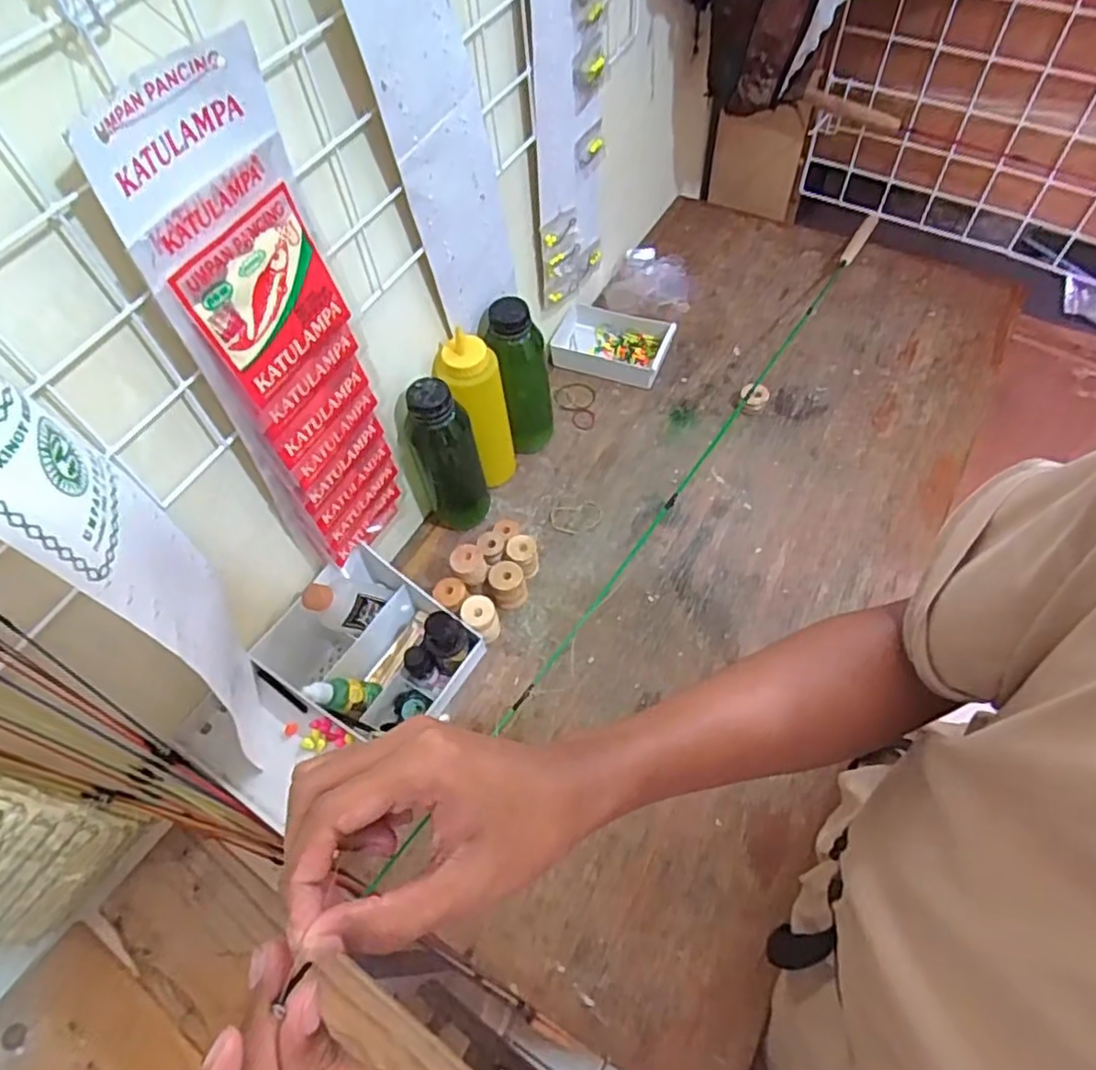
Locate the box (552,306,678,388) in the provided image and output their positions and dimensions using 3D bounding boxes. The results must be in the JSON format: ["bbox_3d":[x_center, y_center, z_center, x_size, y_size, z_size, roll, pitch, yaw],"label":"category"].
[{"bbox_3d":[0.078,-0.242,0.883,0.151,0.036,0.096,16,61,14],"label":"box"}]

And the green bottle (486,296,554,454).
[{"bbox_3d":[-0.029,-0.165,0.753,0.057,0.193,0.061,-2,59,3],"label":"green bottle"}]

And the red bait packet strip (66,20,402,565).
[{"bbox_3d":[-0.175,-0.110,0.497,0.025,0.395,0.116,24,61,20],"label":"red bait packet strip"}]

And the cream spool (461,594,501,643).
[{"bbox_3d":[-0.065,0.086,0.689,0.032,0.049,0.037,-23,60,-9],"label":"cream spool"}]

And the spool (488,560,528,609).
[{"bbox_3d":[-0.040,0.049,0.700,0.033,0.045,0.034,-2,59,4],"label":"spool"}]

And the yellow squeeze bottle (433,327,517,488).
[{"bbox_3d":[-0.073,-0.124,0.733,0.056,0.185,0.055,-2,59,4],"label":"yellow squeeze bottle"}]

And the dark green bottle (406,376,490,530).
[{"bbox_3d":[-0.099,-0.077,0.705,0.050,0.188,0.059,13,61,12],"label":"dark green bottle"}]

